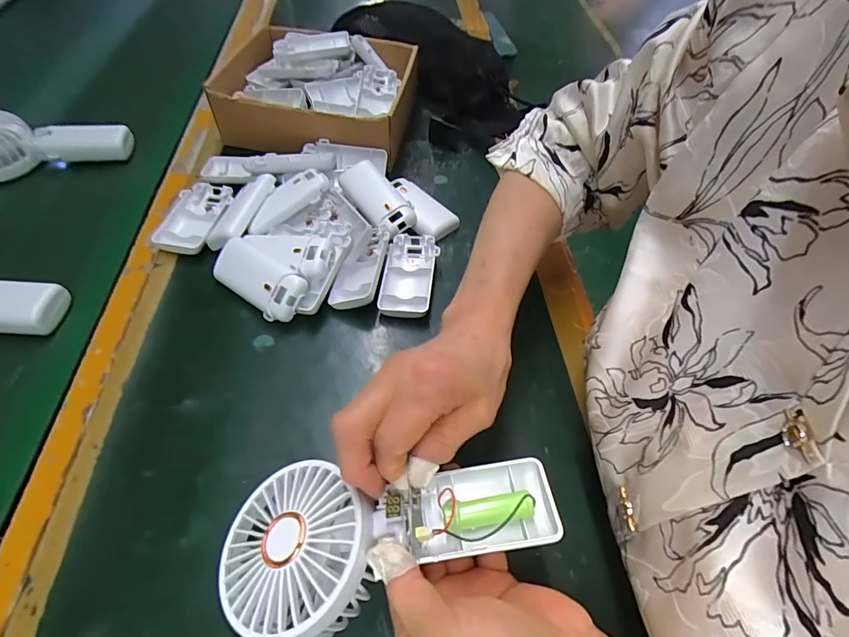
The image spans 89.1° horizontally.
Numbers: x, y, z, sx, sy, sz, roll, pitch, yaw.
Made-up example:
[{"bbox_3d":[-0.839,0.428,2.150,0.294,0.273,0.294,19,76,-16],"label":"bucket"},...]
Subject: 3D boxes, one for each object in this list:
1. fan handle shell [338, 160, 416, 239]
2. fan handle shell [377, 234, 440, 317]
[{"bbox_3d":[-0.047,-0.122,0.450,0.048,0.026,0.105,-26,60,-22],"label":"fan handle shell"},{"bbox_3d":[-0.015,-0.041,0.403,0.045,0.019,0.095,8,53,1],"label":"fan handle shell"}]

